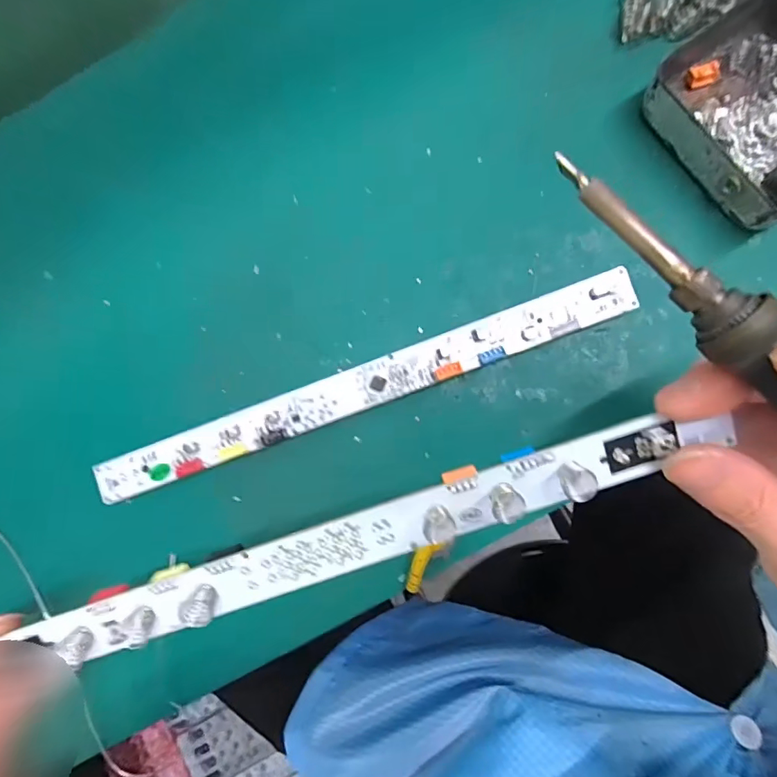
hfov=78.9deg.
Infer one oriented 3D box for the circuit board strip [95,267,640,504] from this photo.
[{"bbox_3d":[-0.018,0.001,0.240,0.283,0.004,0.022,-21,84,5],"label":"circuit board strip"}]

